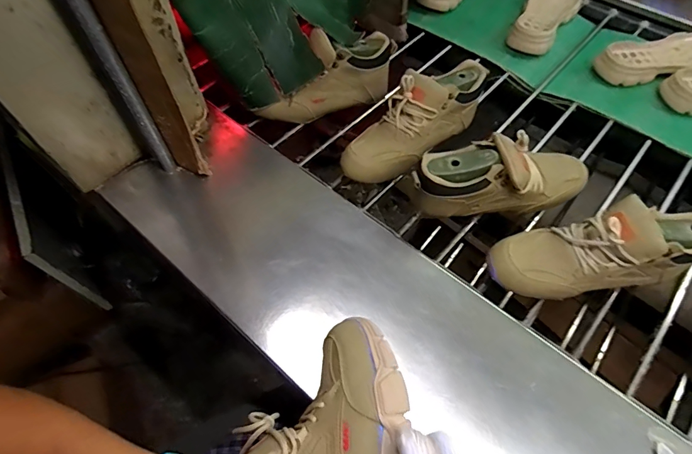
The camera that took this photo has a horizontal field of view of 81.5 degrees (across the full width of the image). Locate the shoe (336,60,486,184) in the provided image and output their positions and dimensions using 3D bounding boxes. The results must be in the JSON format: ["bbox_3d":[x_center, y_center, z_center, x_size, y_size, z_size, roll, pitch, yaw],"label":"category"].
[{"bbox_3d":[0.109,-0.180,0.643,0.270,0.124,0.102,-30,62,-18],"label":"shoe"}]

